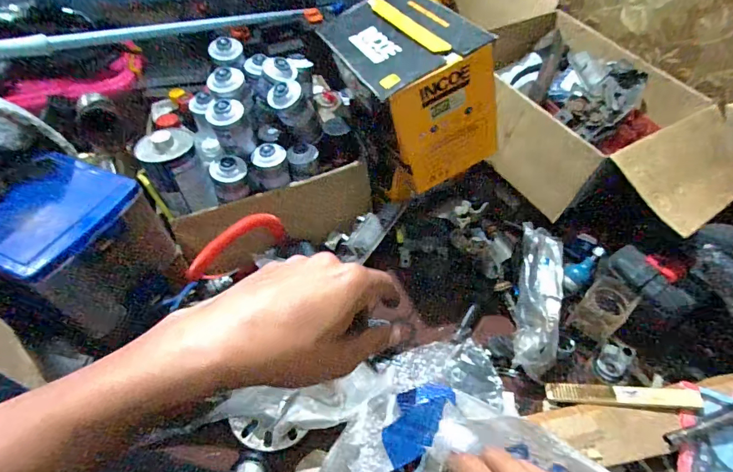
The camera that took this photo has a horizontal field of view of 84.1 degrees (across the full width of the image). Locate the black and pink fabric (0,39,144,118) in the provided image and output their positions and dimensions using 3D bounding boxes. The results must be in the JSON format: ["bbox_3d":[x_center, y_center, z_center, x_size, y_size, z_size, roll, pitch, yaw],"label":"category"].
[{"bbox_3d":[-0.604,-0.335,0.874,0.037,0.089,0.282,28,57,20],"label":"black and pink fabric"}]

